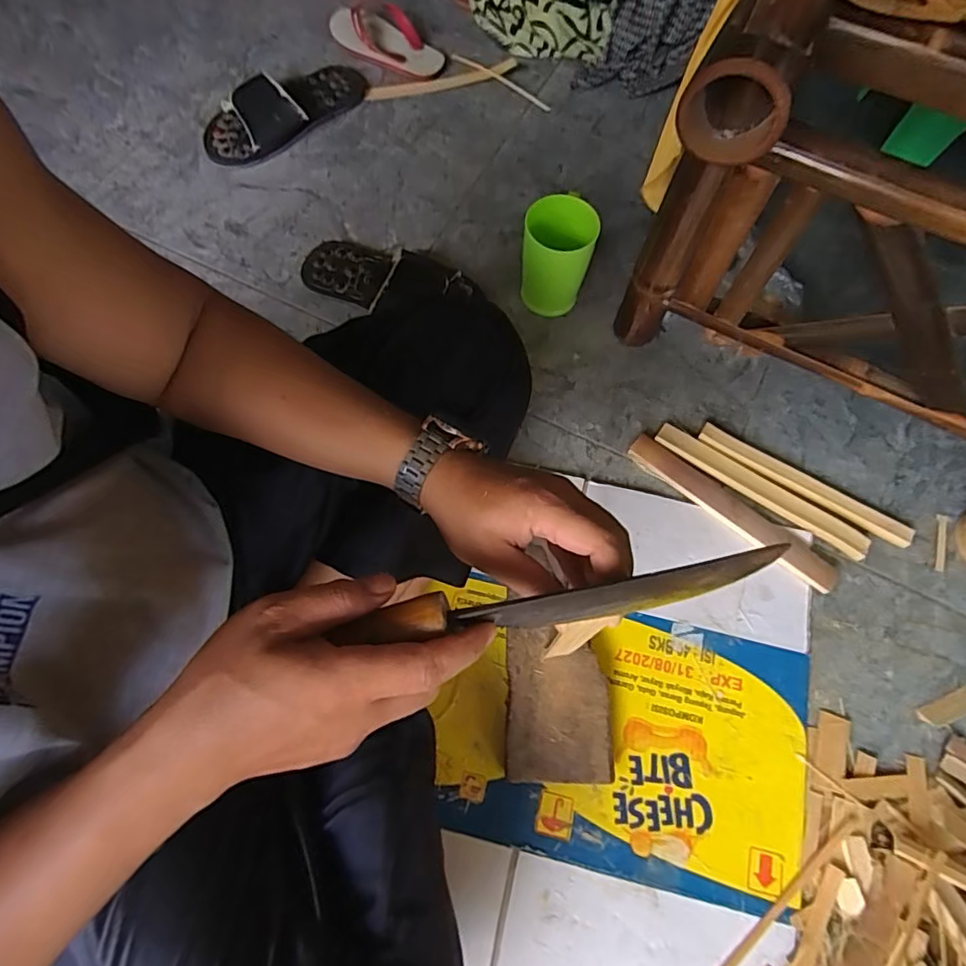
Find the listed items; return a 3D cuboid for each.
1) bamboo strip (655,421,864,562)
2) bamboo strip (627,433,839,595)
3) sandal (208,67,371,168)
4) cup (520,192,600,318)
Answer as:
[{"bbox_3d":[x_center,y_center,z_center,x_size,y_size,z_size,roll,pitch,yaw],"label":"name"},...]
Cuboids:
[{"bbox_3d":[0.337,0.008,0.679,0.271,0.012,0.031,33,72,10],"label":"bamboo strip"},{"bbox_3d":[0.300,0.032,0.671,0.275,0.011,0.042,38,73,12],"label":"bamboo strip"},{"bbox_3d":[-0.309,-0.598,0.869,0.124,0.054,0.279,43,74,13],"label":"sandal"},{"bbox_3d":[0.093,-0.294,0.723,0.087,0.134,0.089,1,70,-1],"label":"cup"}]

